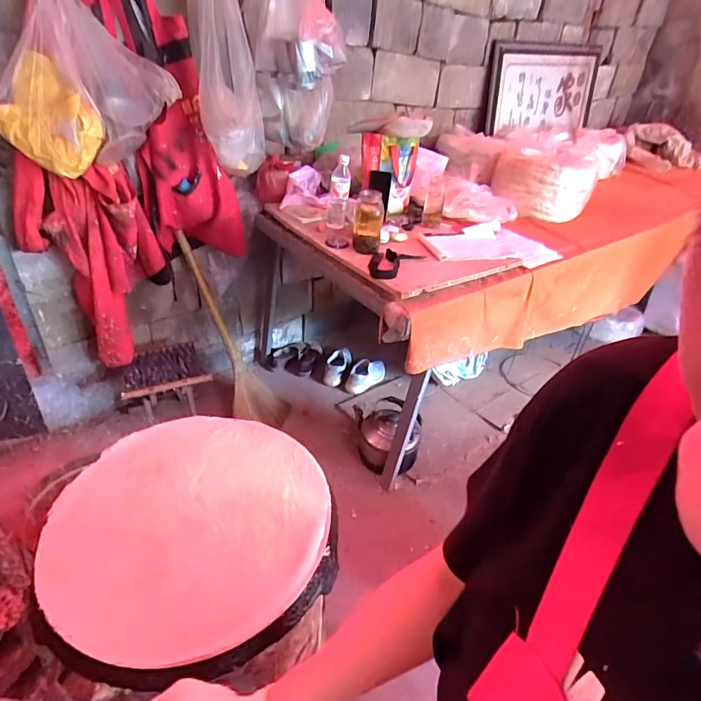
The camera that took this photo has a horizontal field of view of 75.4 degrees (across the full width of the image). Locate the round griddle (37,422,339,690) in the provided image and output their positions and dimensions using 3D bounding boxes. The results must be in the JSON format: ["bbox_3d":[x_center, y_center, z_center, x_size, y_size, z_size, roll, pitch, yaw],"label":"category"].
[{"bbox_3d":[-0.211,0.236,0.635,0.358,0.037,0.364,4,34,-2],"label":"round griddle"}]

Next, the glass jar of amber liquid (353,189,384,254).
[{"bbox_3d":[0.053,-0.385,1.360,0.084,0.160,0.094,4,34,-1],"label":"glass jar of amber liquid"}]

